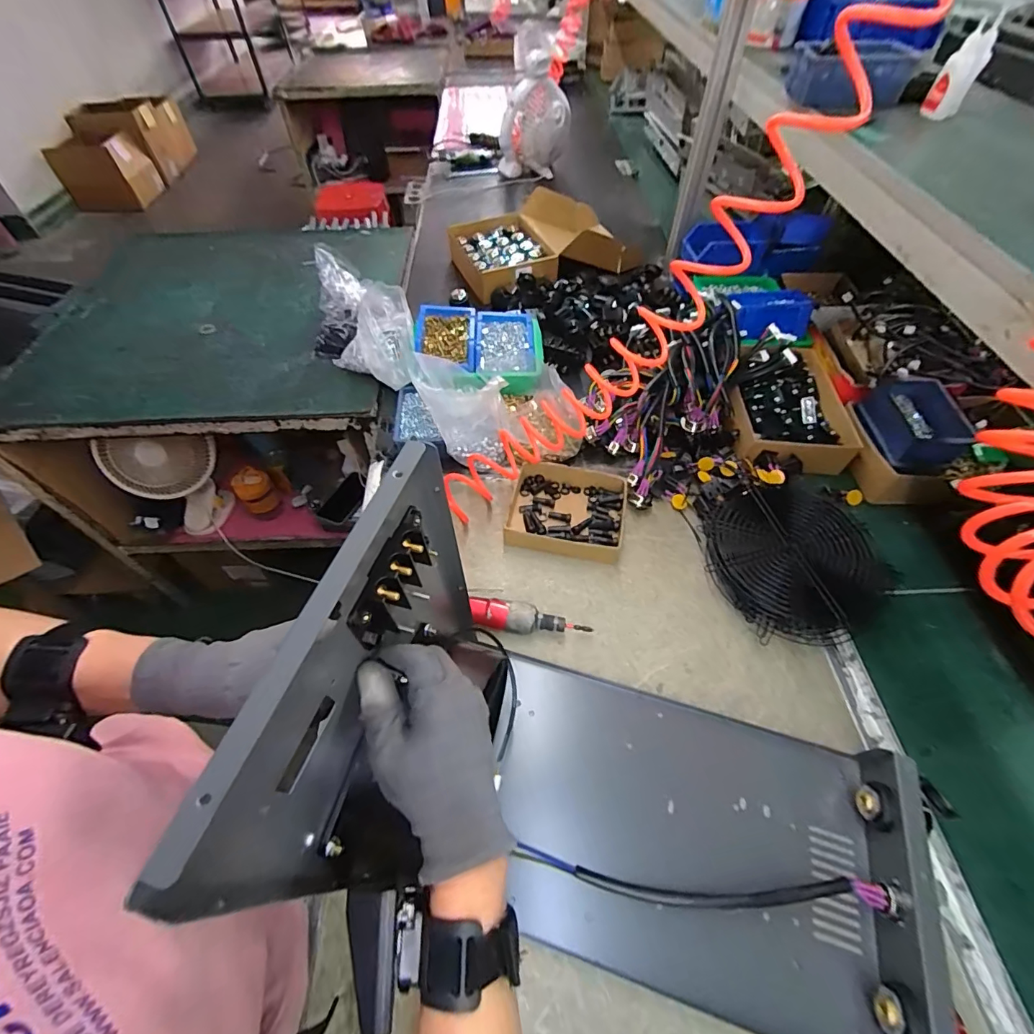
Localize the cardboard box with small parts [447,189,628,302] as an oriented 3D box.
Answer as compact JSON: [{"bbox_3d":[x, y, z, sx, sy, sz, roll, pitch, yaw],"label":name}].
[{"bbox_3d":[0.056,-0.685,1.181,0.438,0.114,0.297,-22,58,-14],"label":"cardboard box with small parts"}]

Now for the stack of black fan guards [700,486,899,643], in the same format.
[{"bbox_3d":[0.378,0.060,0.653,0.219,0.067,0.234,-23,58,-14],"label":"stack of black fan guards"}]

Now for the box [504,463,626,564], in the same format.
[{"bbox_3d":[0.077,-0.015,0.731,0.179,0.039,0.157,8,56,7],"label":"box"}]

